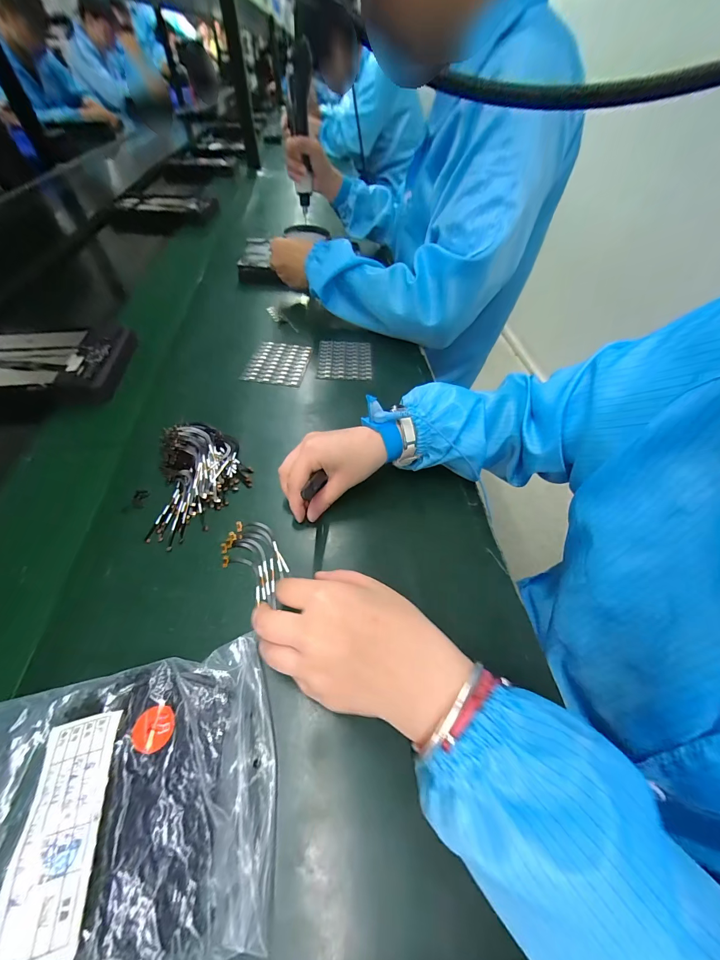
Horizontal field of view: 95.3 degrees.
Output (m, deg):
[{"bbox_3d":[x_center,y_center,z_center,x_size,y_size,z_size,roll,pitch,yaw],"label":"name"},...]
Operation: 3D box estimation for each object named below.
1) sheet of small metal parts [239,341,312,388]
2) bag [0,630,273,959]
[{"bbox_3d":[-0.118,-0.170,0.475,0.083,0.004,0.089,9,57,4],"label":"sheet of small metal parts"},{"bbox_3d":[-0.144,0.183,0.188,0.175,0.026,0.137,-8,52,-9],"label":"bag"}]

